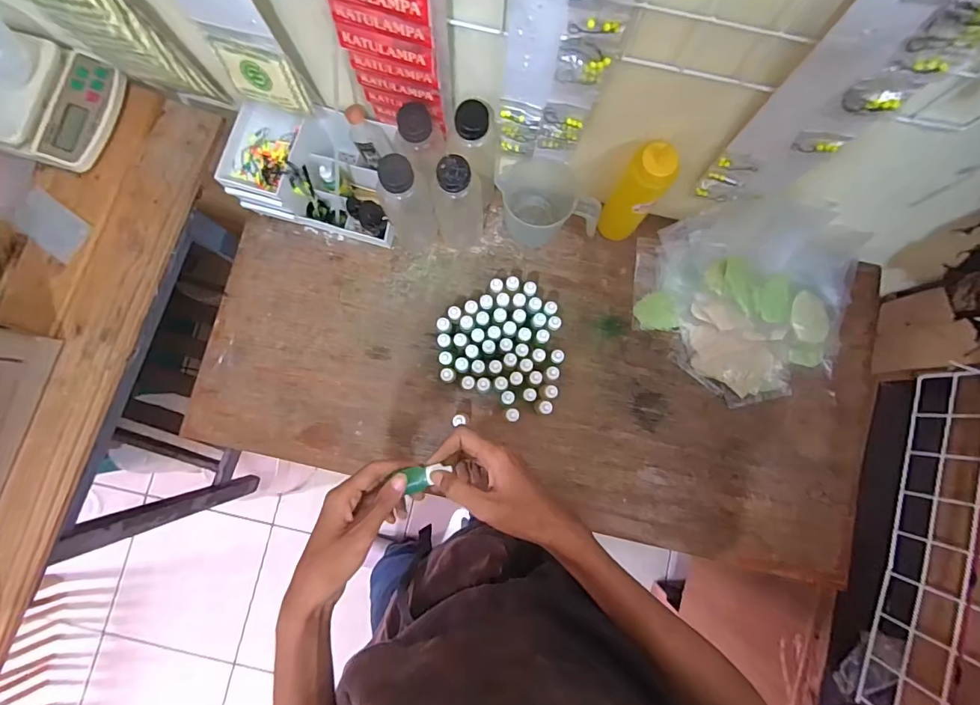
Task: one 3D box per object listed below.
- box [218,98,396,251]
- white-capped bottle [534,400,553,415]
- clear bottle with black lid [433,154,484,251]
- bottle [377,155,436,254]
[{"bbox_3d":[-0.248,-0.267,0.664,0.232,0.114,0.151,13,83,1],"label":"box"},{"bbox_3d":[0.078,0.080,0.651,0.020,0.055,0.020,0,83,-1],"label":"white-capped bottle"},{"bbox_3d":[-0.046,-0.208,0.618,0.061,0.198,0.065,0,83,-1],"label":"clear bottle with black lid"},{"bbox_3d":[-0.114,-0.201,0.607,0.064,0.199,0.063,0,83,-1],"label":"bottle"}]

